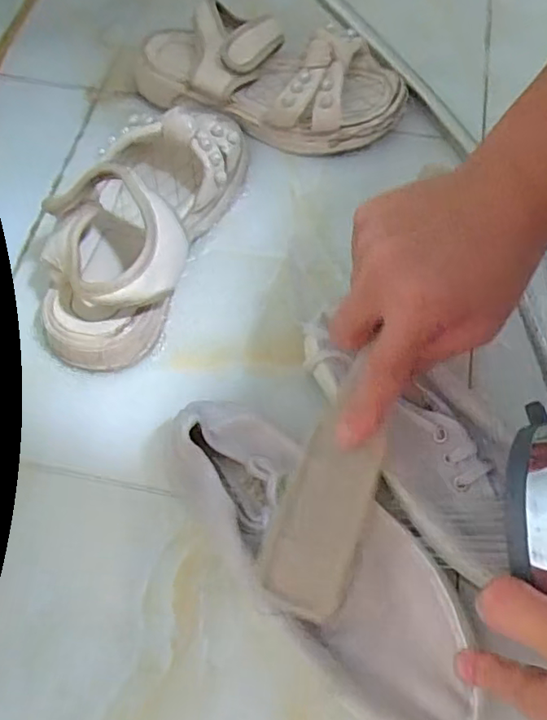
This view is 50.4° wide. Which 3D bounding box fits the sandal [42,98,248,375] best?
[{"bbox_3d":[-0.082,-0.096,0.366,0.084,0.072,0.207,17,65,8],"label":"sandal"}]

